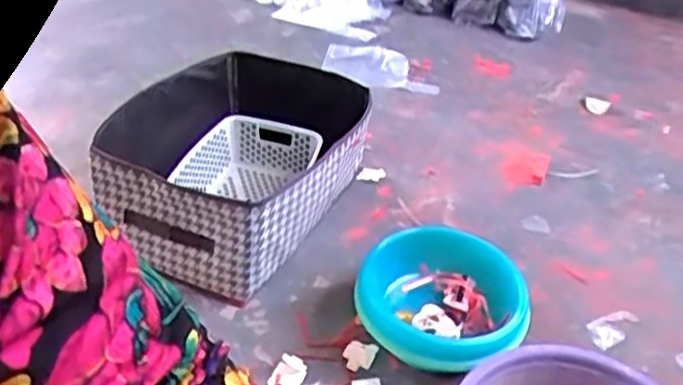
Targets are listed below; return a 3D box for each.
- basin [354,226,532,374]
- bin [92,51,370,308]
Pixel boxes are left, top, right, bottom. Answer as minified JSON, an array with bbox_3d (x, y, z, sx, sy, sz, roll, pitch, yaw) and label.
[{"bbox_3d":[0.150,0.152,1.023,0.220,0.105,0.242,4,37,-3],"label":"basin"},{"bbox_3d":[-0.185,-0.059,1.277,0.400,0.214,0.443,24,41,23],"label":"bin"}]

